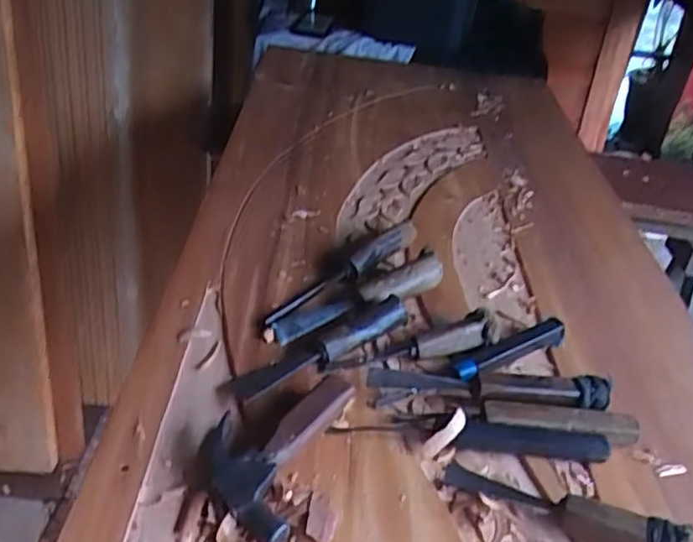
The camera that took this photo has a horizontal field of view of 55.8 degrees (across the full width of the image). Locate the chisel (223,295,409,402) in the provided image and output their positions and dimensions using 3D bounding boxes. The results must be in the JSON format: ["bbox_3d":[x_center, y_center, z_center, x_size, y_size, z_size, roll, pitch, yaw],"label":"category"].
[{"bbox_3d":[-0.023,0.070,0.625,0.191,0.032,0.034,-22,45,-34],"label":"chisel"}]

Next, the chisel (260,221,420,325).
[{"bbox_3d":[0.002,-0.005,0.732,0.027,0.038,0.252,32,42,30],"label":"chisel"}]

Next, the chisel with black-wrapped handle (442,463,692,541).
[{"bbox_3d":[0.166,0.180,0.504,0.178,0.041,0.035,21,38,18],"label":"chisel with black-wrapped handle"}]

